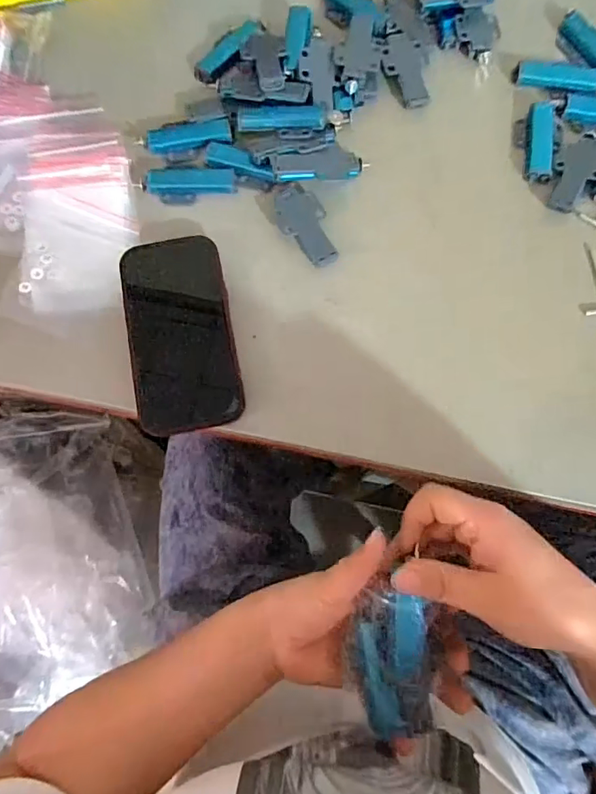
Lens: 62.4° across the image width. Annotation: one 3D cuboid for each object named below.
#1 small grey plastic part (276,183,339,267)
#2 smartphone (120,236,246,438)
[{"bbox_3d":[0.006,-0.150,0.425,0.038,0.007,0.085,-29,76,-7],"label":"small grey plastic part"},{"bbox_3d":[-0.094,-0.054,0.396,0.080,0.012,0.163,-10,75,-3],"label":"smartphone"}]

